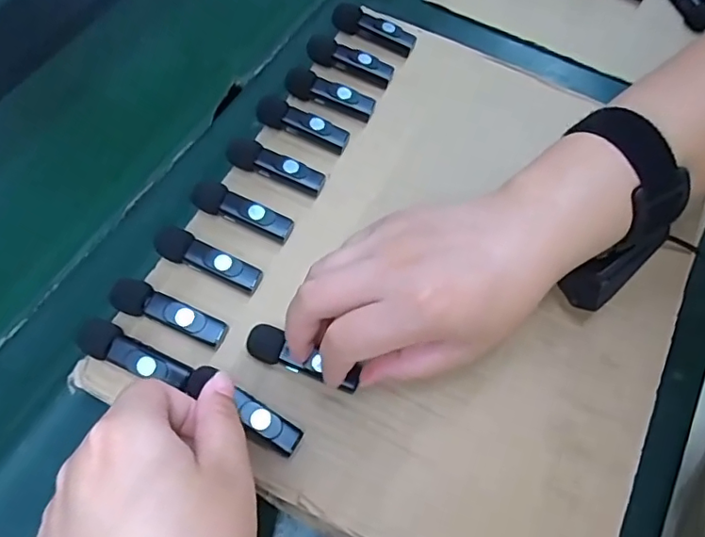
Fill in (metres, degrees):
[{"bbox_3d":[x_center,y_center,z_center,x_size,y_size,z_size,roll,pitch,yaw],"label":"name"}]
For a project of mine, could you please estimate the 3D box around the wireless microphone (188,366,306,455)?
[{"bbox_3d":[-0.057,0.074,0.282,0.066,0.015,0.017,32,69,8],"label":"wireless microphone"}]

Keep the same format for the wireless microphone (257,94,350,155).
[{"bbox_3d":[-0.034,-0.097,0.363,0.063,0.015,0.017,24,65,9],"label":"wireless microphone"}]

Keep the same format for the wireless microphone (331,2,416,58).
[{"bbox_3d":[0.017,-0.181,0.407,0.065,0.015,0.017,29,66,11],"label":"wireless microphone"}]

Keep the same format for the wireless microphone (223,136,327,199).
[{"bbox_3d":[-0.050,-0.066,0.349,0.065,0.017,0.019,19,64,7],"label":"wireless microphone"}]

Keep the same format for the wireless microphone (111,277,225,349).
[{"bbox_3d":[-0.102,0.025,0.301,0.063,0.019,0.018,20,64,7],"label":"wireless microphone"}]

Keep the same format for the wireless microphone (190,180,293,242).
[{"bbox_3d":[-0.068,-0.034,0.333,0.062,0.019,0.018,24,65,9],"label":"wireless microphone"}]

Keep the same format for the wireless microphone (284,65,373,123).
[{"bbox_3d":[-0.016,-0.122,0.371,0.062,0.012,0.017,24,65,9],"label":"wireless microphone"}]

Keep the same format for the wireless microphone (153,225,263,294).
[{"bbox_3d":[-0.085,-0.005,0.318,0.065,0.016,0.018,21,65,8],"label":"wireless microphone"}]

